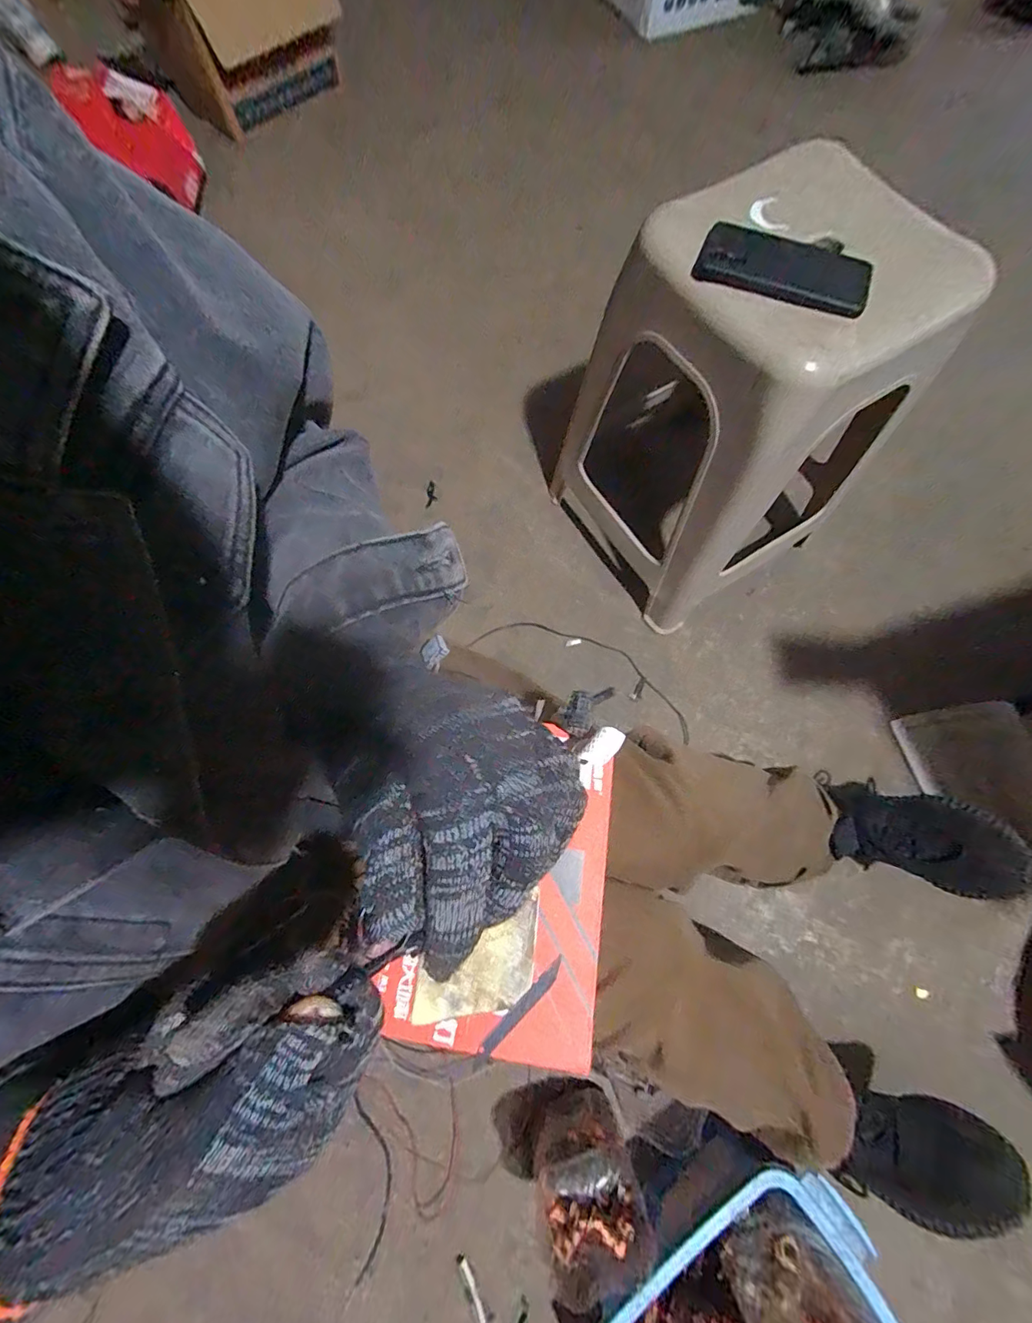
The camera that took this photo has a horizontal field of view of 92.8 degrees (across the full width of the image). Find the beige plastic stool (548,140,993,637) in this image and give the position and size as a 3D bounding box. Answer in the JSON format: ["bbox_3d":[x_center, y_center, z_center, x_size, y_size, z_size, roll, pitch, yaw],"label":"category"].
[{"bbox_3d":[0.297,-0.347,0.728,0.367,0.516,0.357,-37,76,-10],"label":"beige plastic stool"}]

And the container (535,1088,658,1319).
[{"bbox_3d":[0.080,0.595,0.568,0.109,0.150,0.118,0,71,-1],"label":"container"}]

